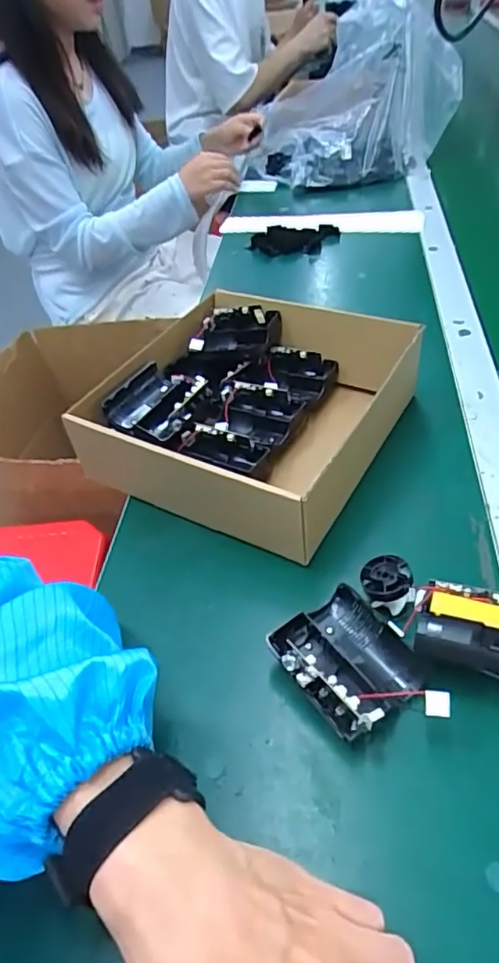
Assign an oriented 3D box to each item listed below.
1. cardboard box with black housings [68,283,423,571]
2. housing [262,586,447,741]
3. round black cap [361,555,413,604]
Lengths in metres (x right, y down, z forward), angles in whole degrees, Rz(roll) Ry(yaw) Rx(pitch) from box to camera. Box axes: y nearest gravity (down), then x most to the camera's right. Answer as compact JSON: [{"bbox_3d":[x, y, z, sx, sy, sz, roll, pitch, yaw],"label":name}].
[{"bbox_3d":[-0.005,-0.070,0.518,0.247,0.079,0.233,18,51,26],"label":"cardboard box with black housings"},{"bbox_3d":[0.067,0.115,0.347,0.071,0.041,0.097,-33,48,-22],"label":"housing"},{"bbox_3d":[0.093,0.064,0.384,0.033,0.008,0.029,-8,44,2],"label":"round black cap"}]

